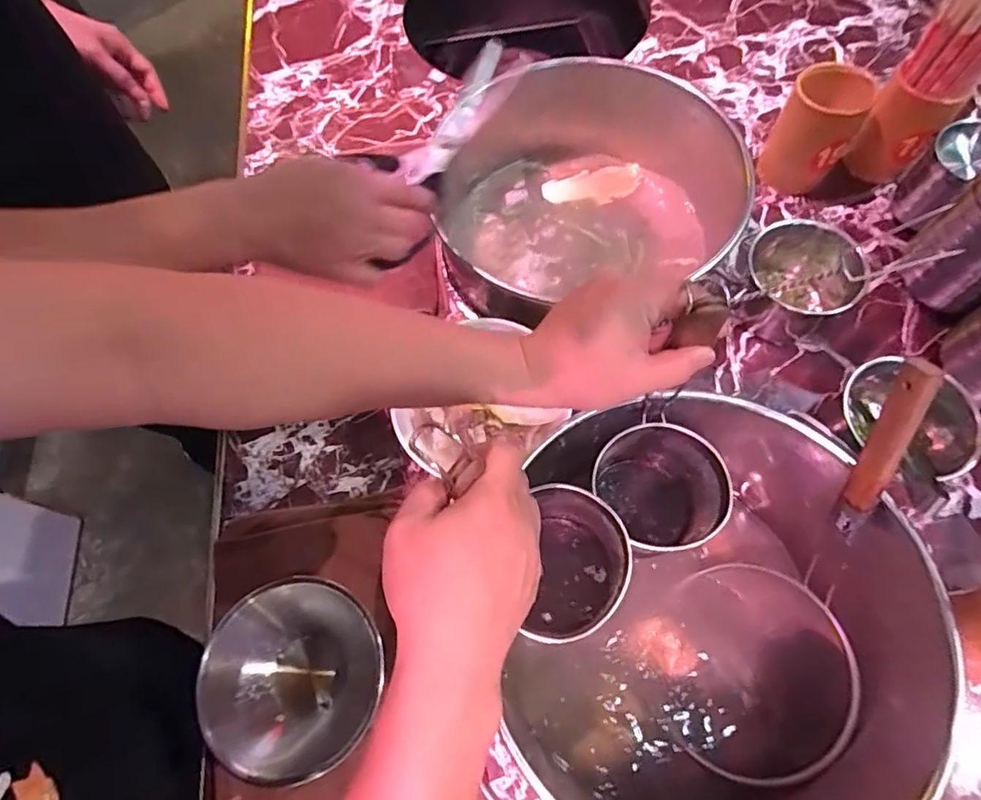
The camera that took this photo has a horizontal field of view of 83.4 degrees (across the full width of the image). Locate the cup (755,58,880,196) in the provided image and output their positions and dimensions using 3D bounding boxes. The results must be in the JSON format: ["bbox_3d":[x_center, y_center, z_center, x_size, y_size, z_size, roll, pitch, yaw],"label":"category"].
[{"bbox_3d":[0.400,-0.330,0.677,0.091,0.127,0.103,30,70,15],"label":"cup"}]

